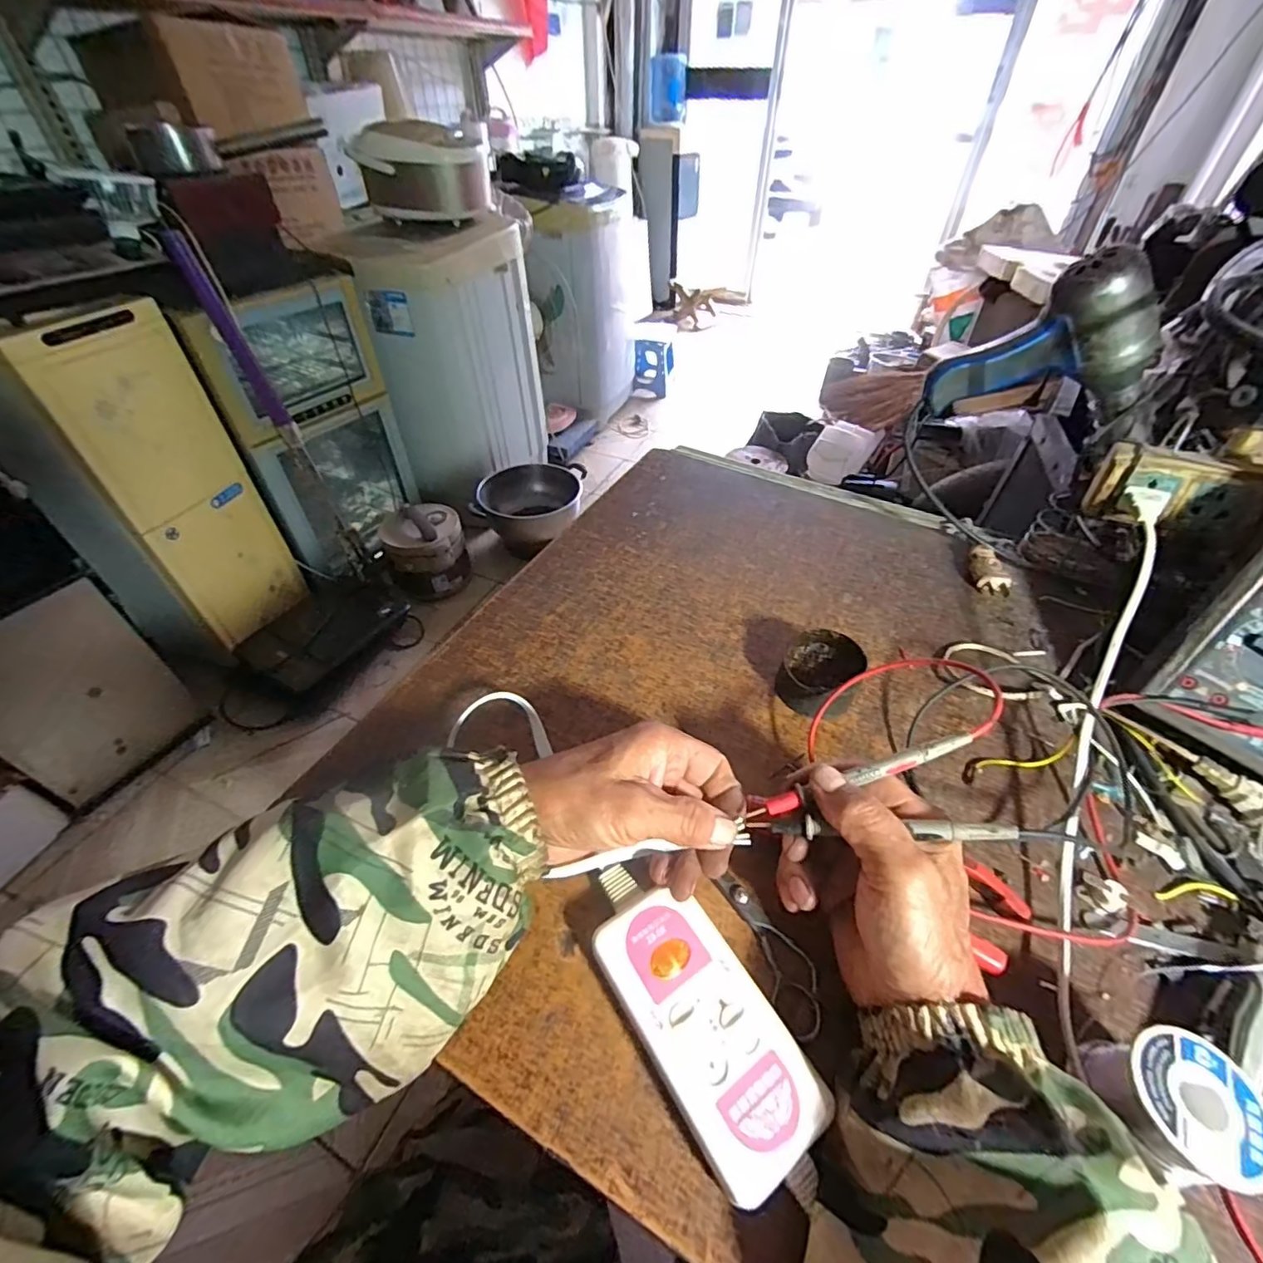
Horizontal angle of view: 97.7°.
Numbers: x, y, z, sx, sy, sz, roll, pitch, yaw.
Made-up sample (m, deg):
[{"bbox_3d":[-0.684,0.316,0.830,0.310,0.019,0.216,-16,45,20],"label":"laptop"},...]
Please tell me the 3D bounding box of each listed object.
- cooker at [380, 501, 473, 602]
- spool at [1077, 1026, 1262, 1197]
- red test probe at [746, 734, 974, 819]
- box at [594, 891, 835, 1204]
[{"bbox_3d":[-0.623,-0.233,1.690,0.231,0.228,0.284,-17,49,-16],"label":"cooker"},{"bbox_3d":[0.241,0.215,0.249,0.051,0.050,0.051,1,46,-1],"label":"spool"},{"bbox_3d":[0.121,0.079,0.296,0.121,0.010,0.009,-21,47,5],"label":"red test probe"},{"bbox_3d":[0.036,0.194,0.275,0.061,0.025,0.122,-26,52,-24],"label":"box"}]

